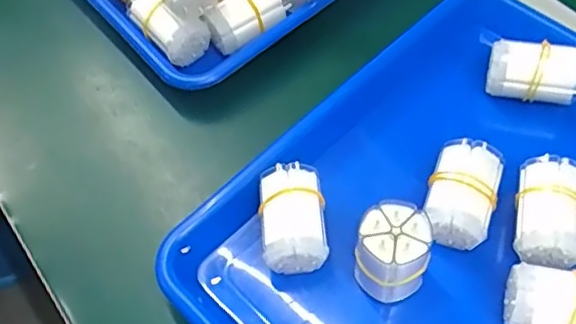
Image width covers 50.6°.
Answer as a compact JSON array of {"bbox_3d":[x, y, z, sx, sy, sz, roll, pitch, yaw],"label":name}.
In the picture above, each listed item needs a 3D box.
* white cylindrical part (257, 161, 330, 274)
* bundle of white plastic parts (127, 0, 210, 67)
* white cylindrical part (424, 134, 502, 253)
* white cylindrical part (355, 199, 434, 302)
[{"bbox_3d":[0.004,0.037,0.380,0.038,0.044,0.060,-4,58,0],"label":"white cylindrical part"},{"bbox_3d":[-0.093,-0.105,0.466,0.055,0.043,0.035,38,67,23],"label":"bundle of white plastic parts"},{"bbox_3d":[0.107,0.021,0.378,0.040,0.042,0.058,13,60,11],"label":"white cylindrical part"},{"bbox_3d":[0.061,0.055,0.353,0.039,0.065,0.038,-1,58,2],"label":"white cylindrical part"}]

